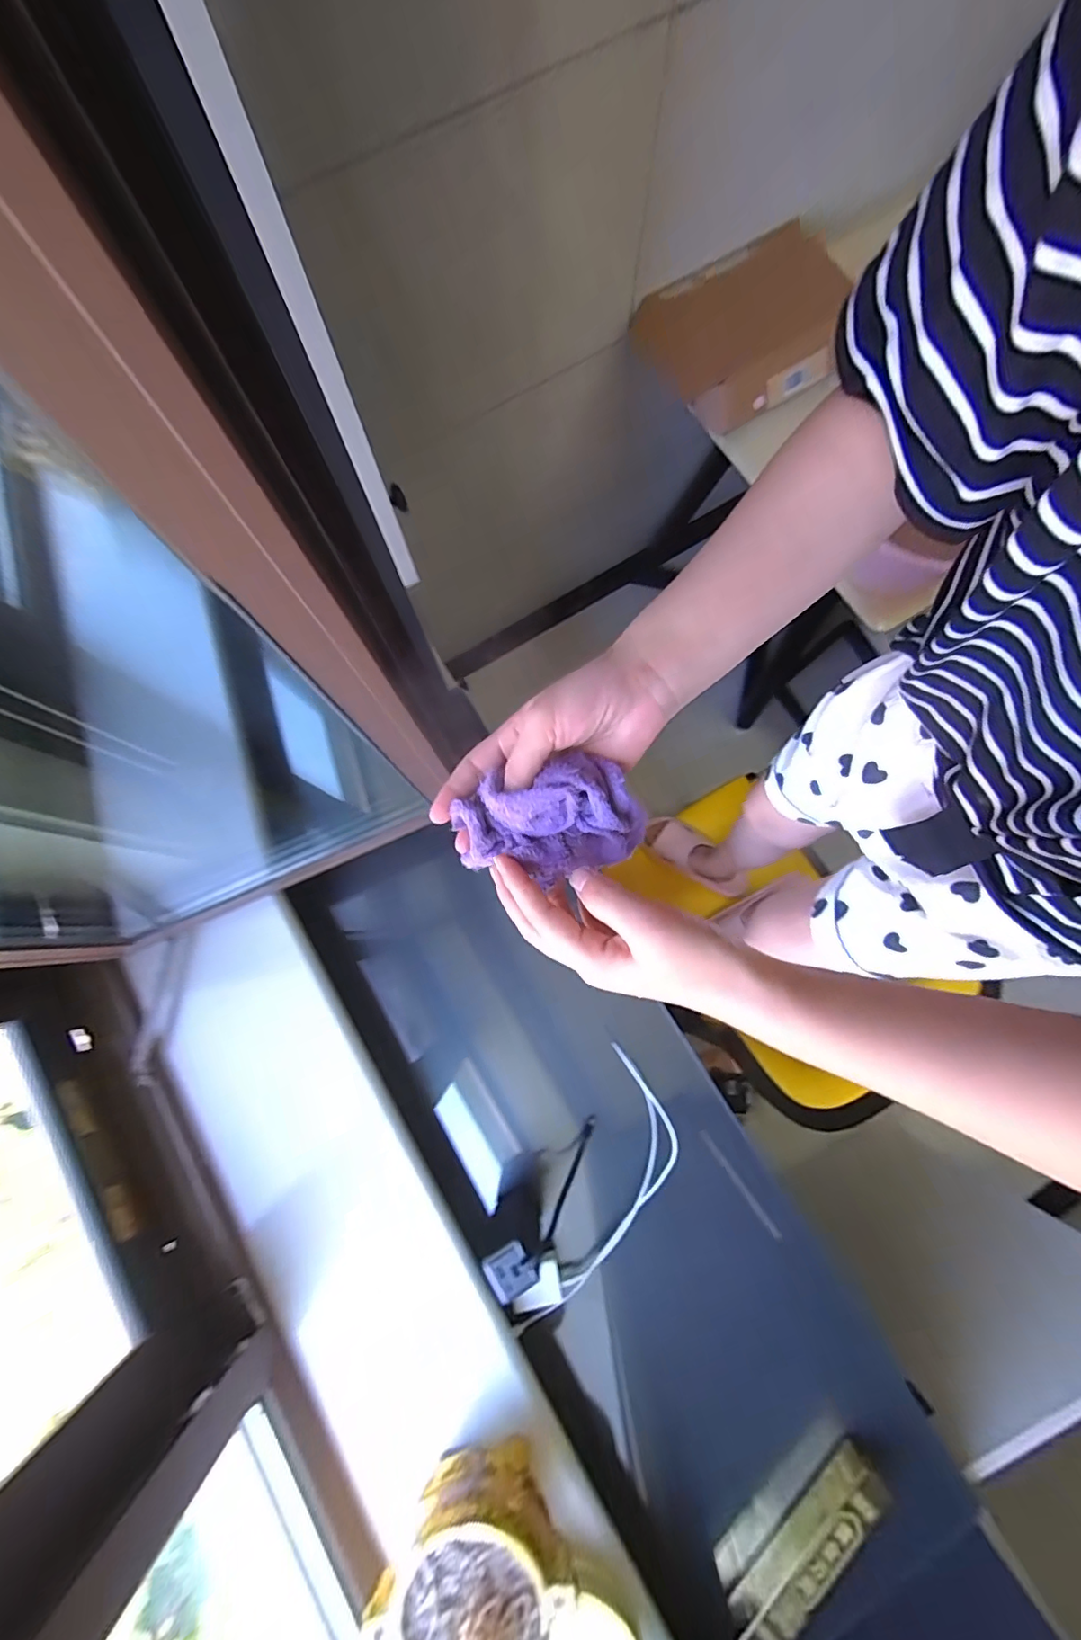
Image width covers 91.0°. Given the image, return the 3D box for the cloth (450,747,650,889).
[{"bbox_3d":[0.005,0.001,0.322,0.111,0.063,0.066,-12,80,-2],"label":"cloth"}]

